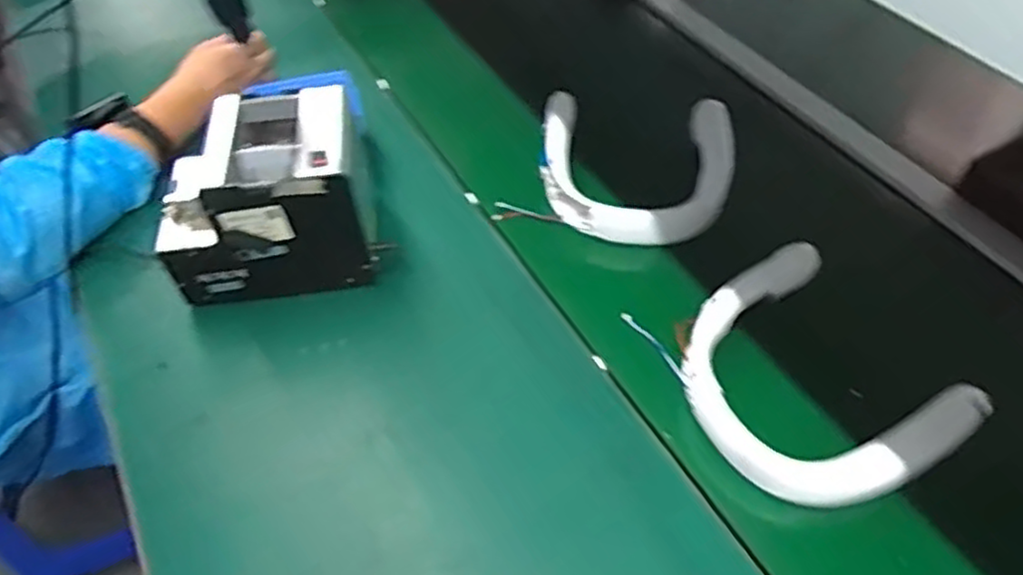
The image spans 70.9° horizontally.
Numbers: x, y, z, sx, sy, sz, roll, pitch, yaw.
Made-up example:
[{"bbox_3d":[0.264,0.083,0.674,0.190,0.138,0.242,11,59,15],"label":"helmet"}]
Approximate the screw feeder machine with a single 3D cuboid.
[{"bbox_3d":[-0.227,-0.084,0.665,0.188,0.139,0.135,-11,52,-6],"label":"screw feeder machine"}]

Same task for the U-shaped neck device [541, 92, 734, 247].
[{"bbox_3d":[0.135,-0.136,0.776,0.202,0.047,0.200,2,52,4],"label":"U-shaped neck device"}]

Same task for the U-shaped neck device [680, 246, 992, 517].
[{"bbox_3d":[0.249,0.076,0.599,0.196,0.047,0.209,-27,55,-18],"label":"U-shaped neck device"}]

